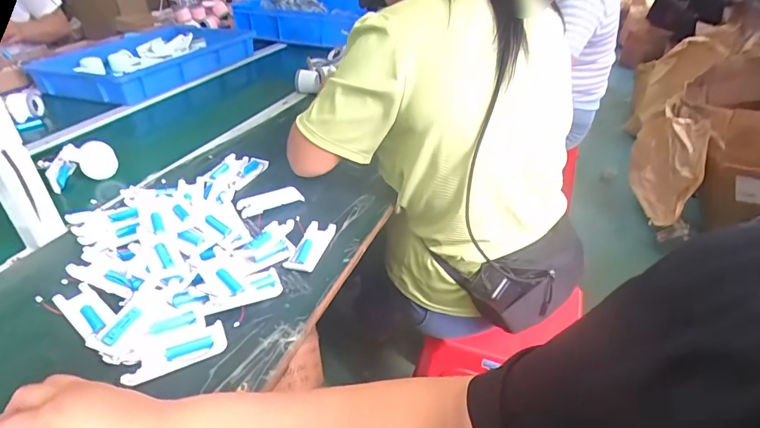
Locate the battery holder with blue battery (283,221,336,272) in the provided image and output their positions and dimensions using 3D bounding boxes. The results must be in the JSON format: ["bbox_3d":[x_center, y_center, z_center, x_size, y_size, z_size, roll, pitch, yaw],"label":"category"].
[{"bbox_3d":[-0.097,0.045,0.620,0.046,0.015,0.099,13,36,17],"label":"battery holder with blue battery"}]

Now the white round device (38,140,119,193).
[{"bbox_3d":[-0.537,-0.090,0.784,0.111,0.069,0.035,-21,17,-20],"label":"white round device"}]

